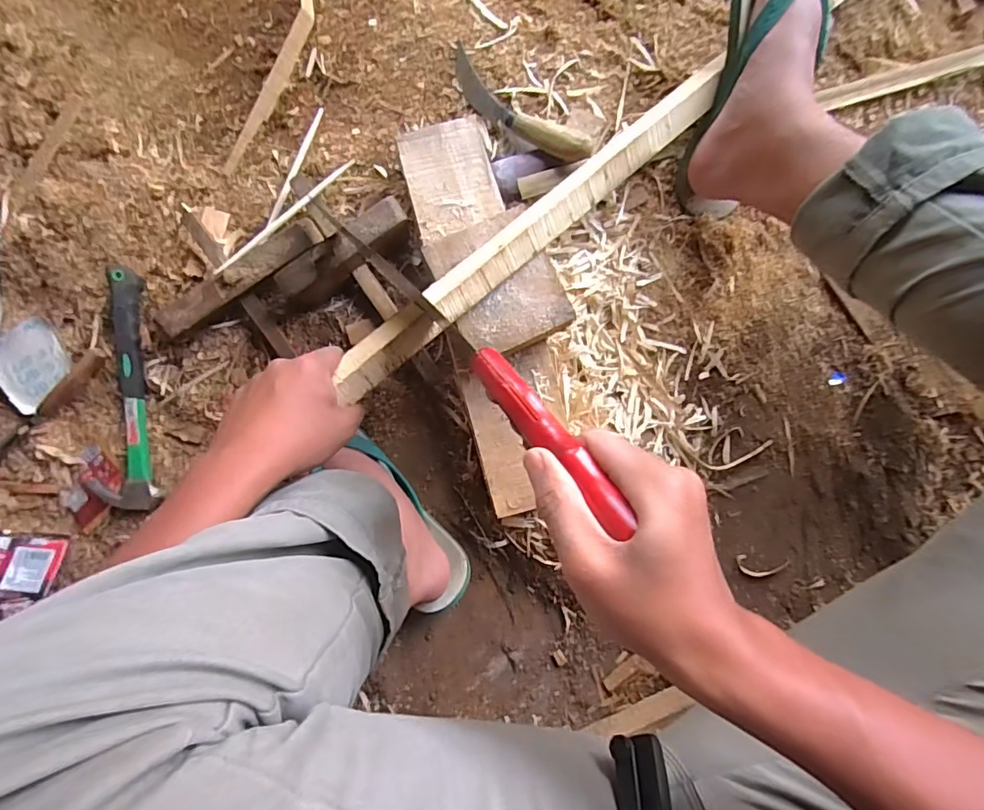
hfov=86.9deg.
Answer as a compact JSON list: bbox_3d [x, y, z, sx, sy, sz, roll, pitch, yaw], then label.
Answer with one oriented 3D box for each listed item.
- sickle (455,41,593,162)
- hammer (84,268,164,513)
[{"bbox_3d":[0.023,-0.316,0.557,0.037,0.025,0.202,-45,69,1],"label":"sickle"},{"bbox_3d":[-0.404,-0.015,0.560,0.073,0.024,0.256,-4,90,3],"label":"hammer"}]

